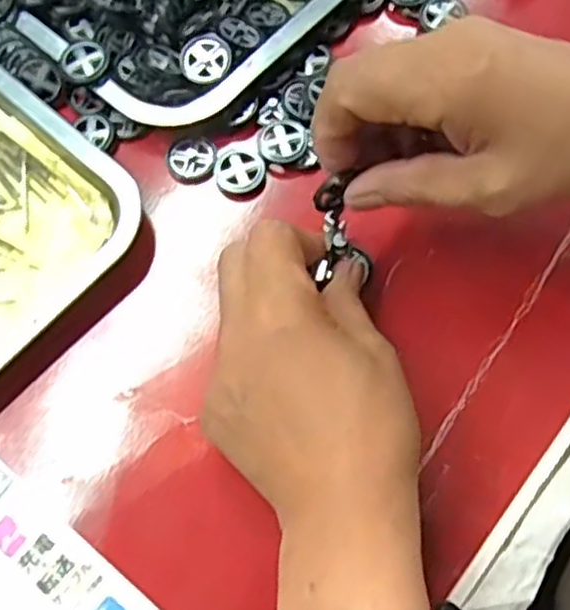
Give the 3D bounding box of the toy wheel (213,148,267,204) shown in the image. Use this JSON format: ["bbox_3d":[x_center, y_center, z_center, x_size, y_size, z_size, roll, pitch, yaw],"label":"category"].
[{"bbox_3d":[-0.024,-0.072,0.391,0.027,0.006,0.028,-1,68,2],"label":"toy wheel"}]

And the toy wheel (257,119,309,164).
[{"bbox_3d":[-0.001,-0.090,0.393,0.027,0.005,0.028,1,68,3],"label":"toy wheel"}]

